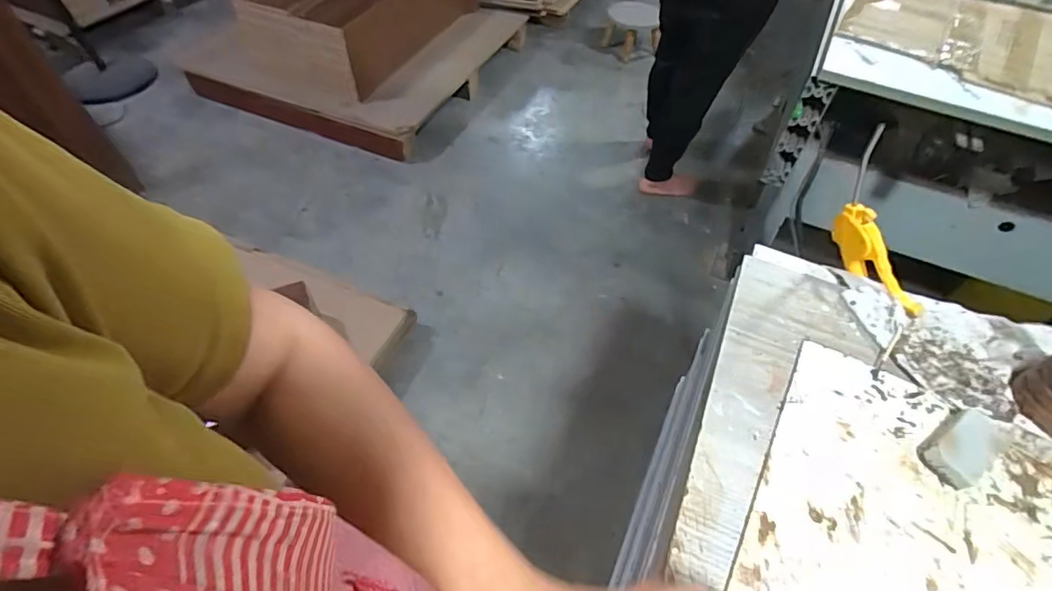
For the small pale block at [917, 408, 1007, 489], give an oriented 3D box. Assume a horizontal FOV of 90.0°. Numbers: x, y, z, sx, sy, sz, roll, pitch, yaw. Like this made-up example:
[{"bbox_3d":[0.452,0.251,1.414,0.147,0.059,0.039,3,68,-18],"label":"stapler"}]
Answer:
[{"bbox_3d":[0.367,0.123,0.436,0.079,0.021,0.042,-28,57,-22],"label":"small pale block"}]

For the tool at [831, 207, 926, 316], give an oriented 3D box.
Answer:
[{"bbox_3d":[0.374,-0.034,0.568,0.025,0.054,0.127,-22,75,-17],"label":"tool"}]

